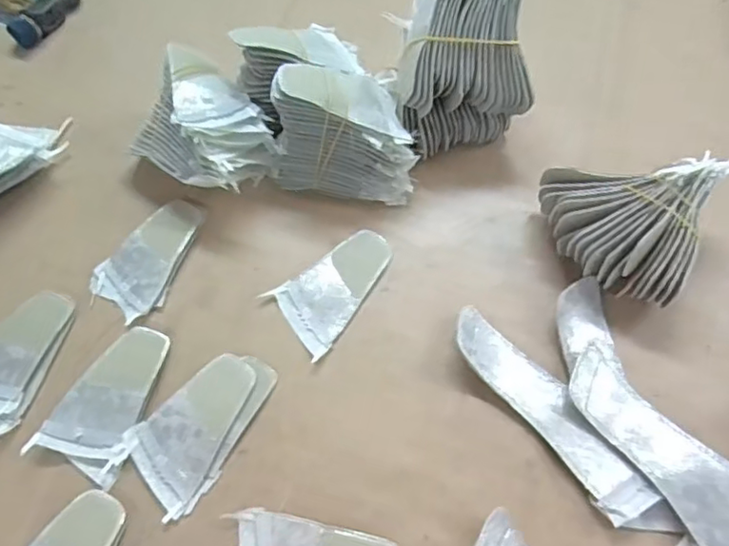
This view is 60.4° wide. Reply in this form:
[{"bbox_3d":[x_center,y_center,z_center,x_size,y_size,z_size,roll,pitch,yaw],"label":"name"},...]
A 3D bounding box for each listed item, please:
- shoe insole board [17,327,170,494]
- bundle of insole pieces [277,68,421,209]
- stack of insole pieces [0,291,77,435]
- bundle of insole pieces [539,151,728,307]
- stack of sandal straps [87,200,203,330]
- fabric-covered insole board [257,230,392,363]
[{"bbox_3d":[-0.169,0.083,0.419,0.059,0.009,0.101,20,66,13],"label":"shoe insole board"},{"bbox_3d":[-0.013,-0.109,0.468,0.104,0.086,0.073,9,64,8],"label":"bundle of insole pieces"},{"bbox_3d":[-0.245,0.057,0.441,0.064,0.005,0.099,28,68,17],"label":"stack of insole pieces"},{"bbox_3d":[0.174,-0.038,0.435,0.105,0.062,0.092,23,67,15],"label":"bundle of insole pieces"},{"bbox_3d":[-0.161,-0.014,0.472,0.057,0.007,0.098,26,68,16],"label":"stack of sandal straps"},{"bbox_3d":[-0.016,0.010,0.452,0.094,0.004,0.061,-37,67,-14],"label":"fabric-covered insole board"}]

